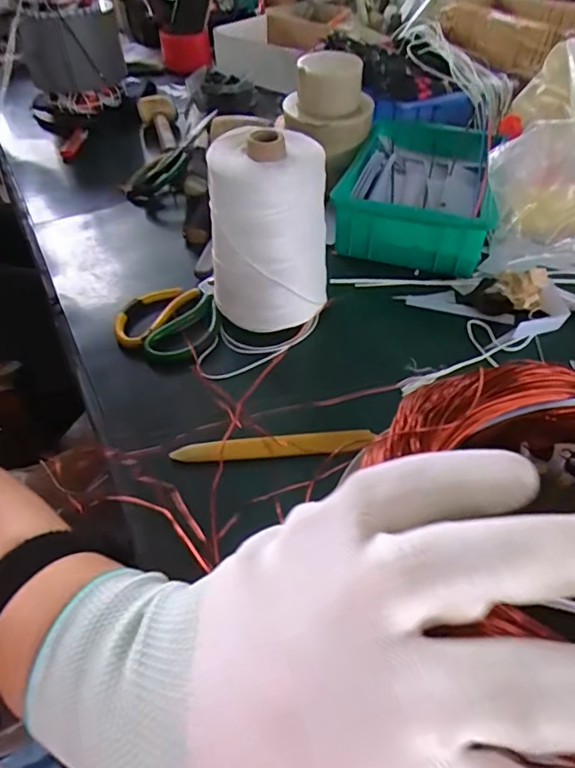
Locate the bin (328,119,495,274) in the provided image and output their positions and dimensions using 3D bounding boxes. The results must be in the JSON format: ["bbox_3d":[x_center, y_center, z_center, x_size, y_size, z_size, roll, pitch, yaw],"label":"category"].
[{"bbox_3d":[0.166,-0.248,0.656,0.172,0.072,0.264,11,48,12],"label":"bin"}]

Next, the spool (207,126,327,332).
[{"bbox_3d":[-0.017,-0.143,0.489,0.113,0.163,0.091,-20,49,-17],"label":"spool"}]

